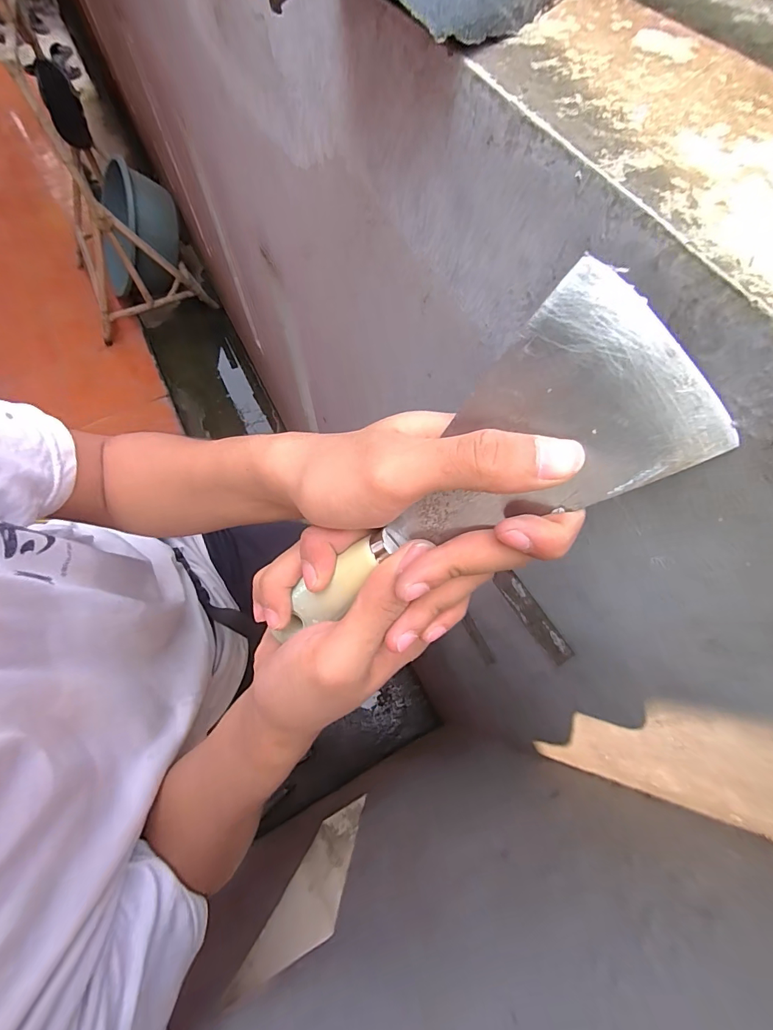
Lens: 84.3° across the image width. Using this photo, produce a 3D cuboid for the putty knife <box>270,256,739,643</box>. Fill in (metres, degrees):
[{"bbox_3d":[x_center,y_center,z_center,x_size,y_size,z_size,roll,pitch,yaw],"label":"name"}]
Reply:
[{"bbox_3d":[0.024,-0.004,0.169,0.175,0.022,0.066,-37,91,30],"label":"putty knife"}]

